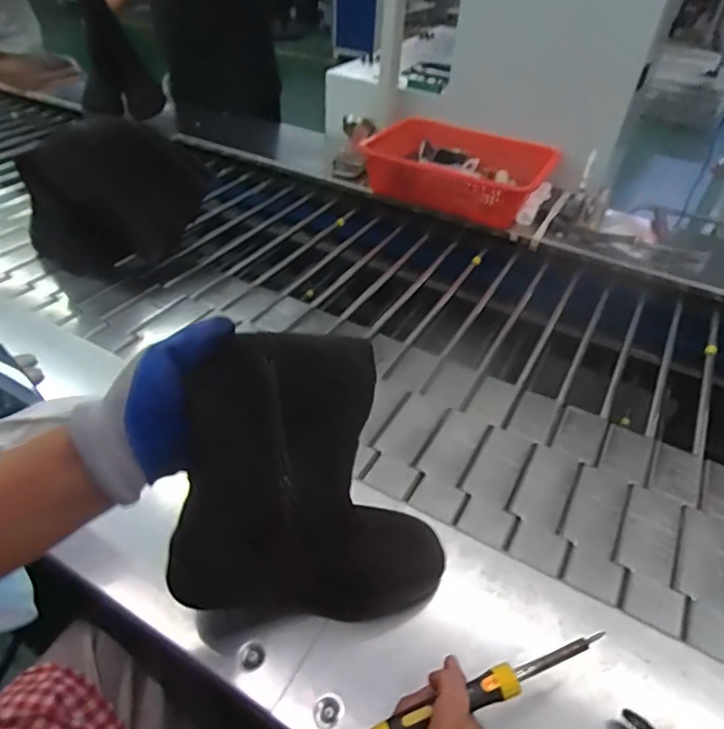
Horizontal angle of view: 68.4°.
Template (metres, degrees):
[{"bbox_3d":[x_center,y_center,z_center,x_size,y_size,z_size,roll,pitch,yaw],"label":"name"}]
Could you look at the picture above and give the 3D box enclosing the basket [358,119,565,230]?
[{"bbox_3d":[0.222,-0.451,1.267,0.414,0.128,0.294,23,45,19],"label":"basket"}]

